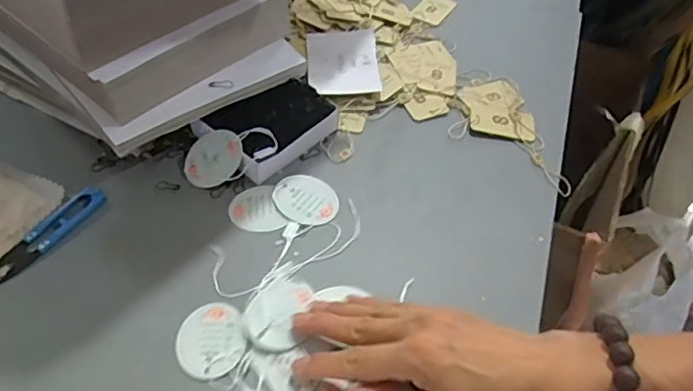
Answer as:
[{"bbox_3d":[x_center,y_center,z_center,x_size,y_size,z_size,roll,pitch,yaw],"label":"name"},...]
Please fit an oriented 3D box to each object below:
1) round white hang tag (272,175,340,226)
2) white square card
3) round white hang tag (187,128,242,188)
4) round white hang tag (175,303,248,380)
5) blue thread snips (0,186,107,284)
[{"bbox_3d":[-0.035,0.004,0.502,0.057,0.004,0.047,7,56,2],"label":"round white hang tag"},{"bbox_3d":[-0.003,-0.142,0.610,0.072,0.014,0.096,-1,49,-4],"label":"white square card"},{"bbox_3d":[-0.118,-0.033,0.513,0.049,0.005,0.054,31,89,21],"label":"round white hang tag"},{"bbox_3d":[-0.097,0.103,0.414,0.047,0.006,0.056,-12,51,-13],"label":"round white hang tag"},{"bbox_3d":[-0.239,0.028,0.468,0.028,0.009,0.100,26,53,18],"label":"blue thread snips"}]

